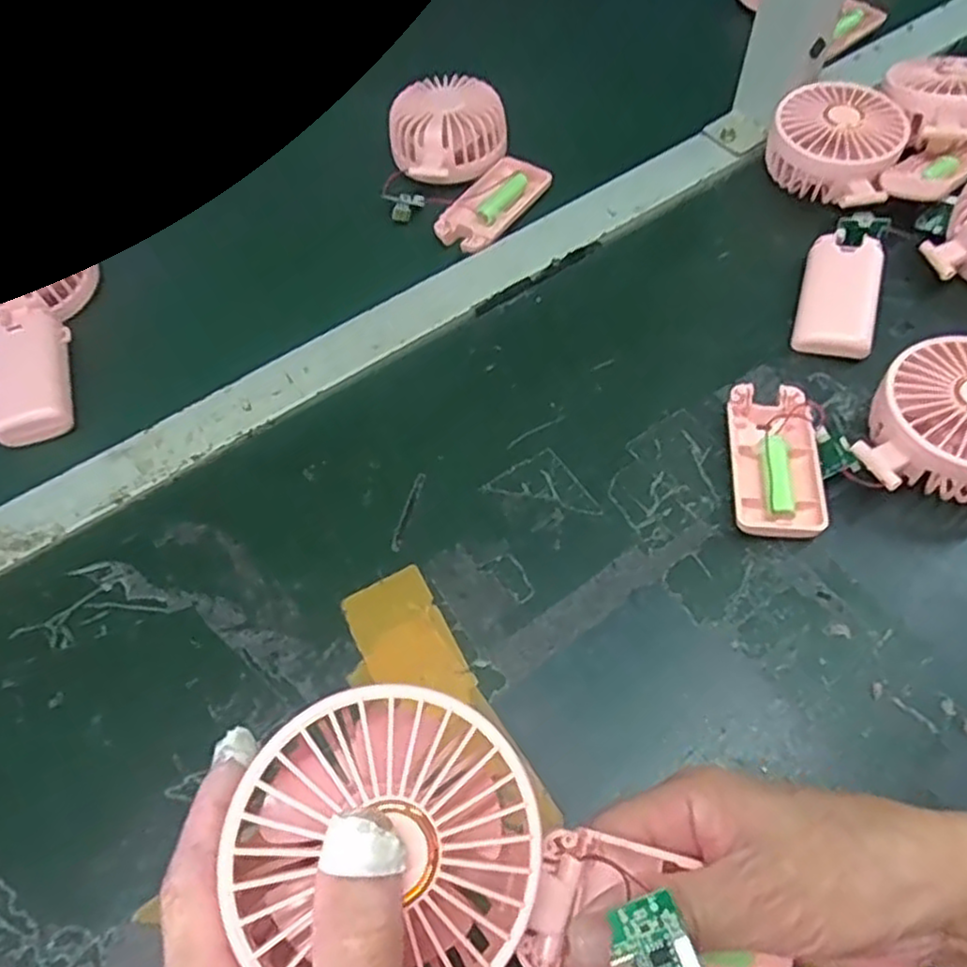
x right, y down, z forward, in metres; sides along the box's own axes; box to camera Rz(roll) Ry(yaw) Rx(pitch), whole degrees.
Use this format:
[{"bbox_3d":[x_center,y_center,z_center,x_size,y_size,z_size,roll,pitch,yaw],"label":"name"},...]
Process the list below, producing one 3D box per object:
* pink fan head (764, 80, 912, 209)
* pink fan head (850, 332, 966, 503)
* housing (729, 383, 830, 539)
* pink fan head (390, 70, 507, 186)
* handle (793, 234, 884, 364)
[{"bbox_3d":[0.243,-0.234,0.508,0.087,0.043,0.095,19,62,15],"label":"pink fan head"},{"bbox_3d":[0.249,-0.030,0.383,0.083,0.046,0.092,24,63,17],"label":"pink fan head"},{"bbox_3d":[0.159,-0.013,0.399,0.045,0.015,0.092,4,59,6],"label":"housing"},{"bbox_3d":[-0.023,-0.264,0.545,0.086,0.041,0.086,-2,58,3],"label":"pink fan head"},{"bbox_3d":[0.221,-0.117,0.456,0.044,0.019,0.089,14,61,13],"label":"handle"}]

